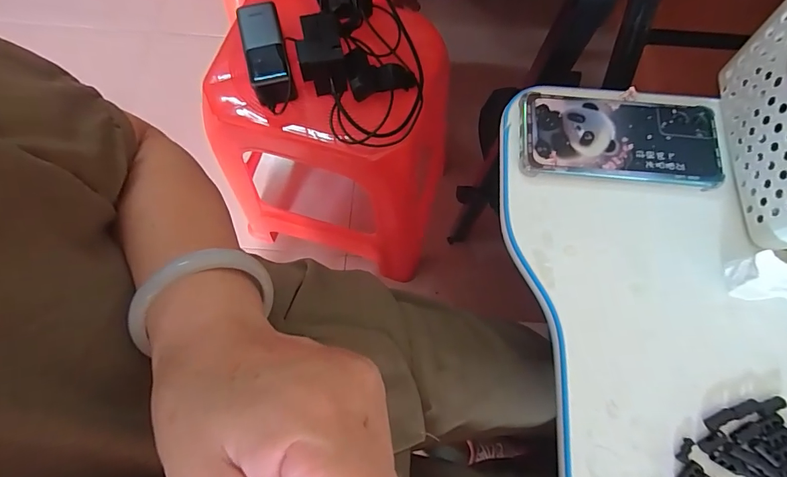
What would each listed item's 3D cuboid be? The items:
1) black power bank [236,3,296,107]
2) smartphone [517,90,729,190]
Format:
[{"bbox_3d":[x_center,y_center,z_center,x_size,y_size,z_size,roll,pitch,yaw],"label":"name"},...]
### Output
[{"bbox_3d":[-0.169,-0.245,0.568,0.056,0.042,0.142,-14,73,-4],"label":"black power bank"},{"bbox_3d":[0.193,-0.086,0.357,0.167,0.008,0.082,5,73,2],"label":"smartphone"}]

